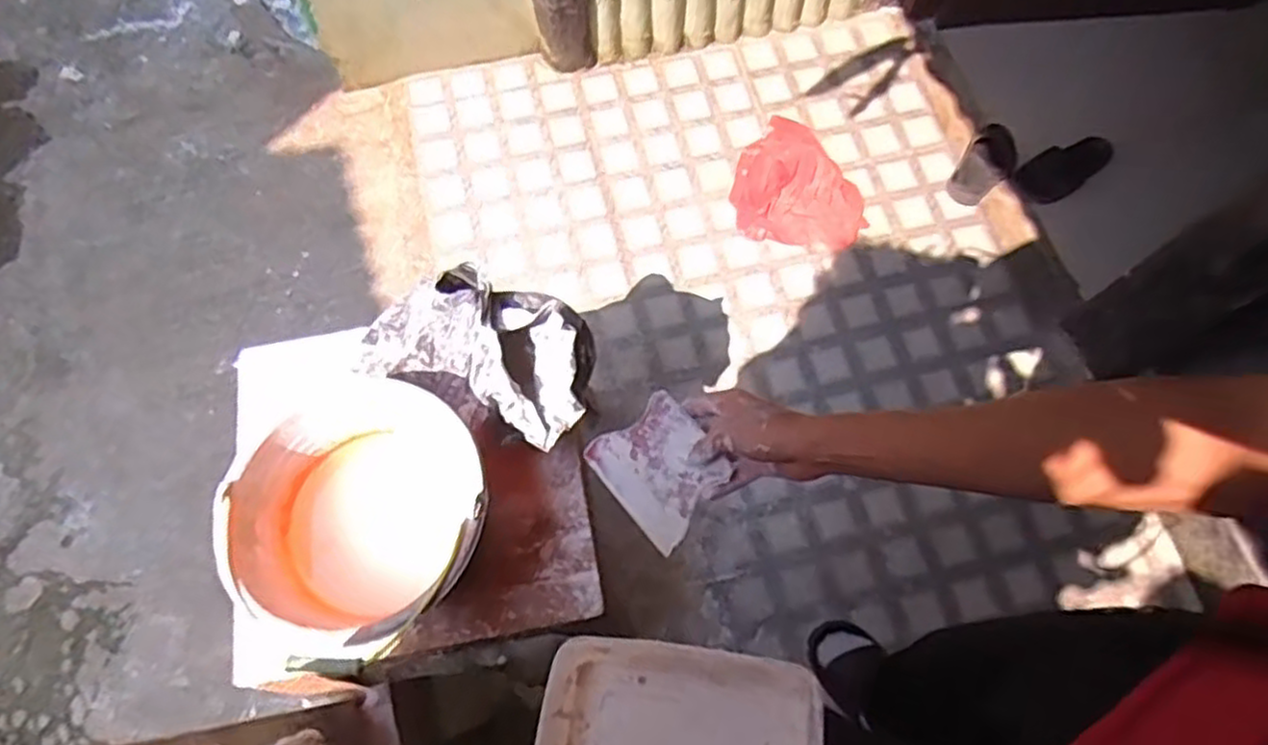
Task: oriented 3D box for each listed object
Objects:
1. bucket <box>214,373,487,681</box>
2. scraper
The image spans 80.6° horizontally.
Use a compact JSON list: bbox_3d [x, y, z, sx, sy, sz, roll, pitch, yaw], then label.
[{"bbox_3d":[-0.308,0.158,0.858,0.287,0.180,0.267,1,69,-1],"label":"bucket"},{"bbox_3d":[0.022,0.084,0.671,0.116,0.010,0.105,47,112,16],"label":"scraper"}]

